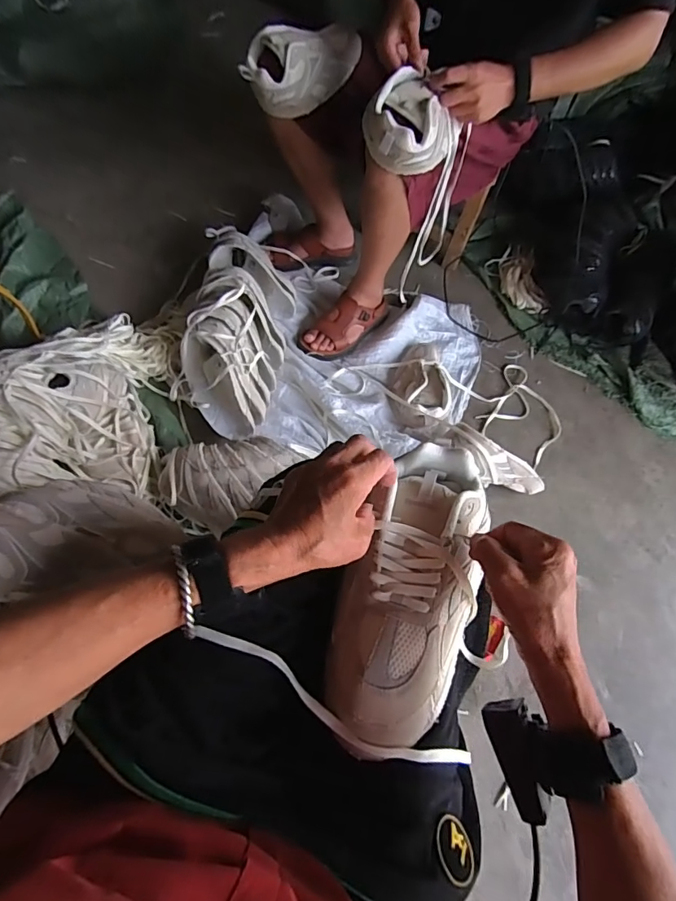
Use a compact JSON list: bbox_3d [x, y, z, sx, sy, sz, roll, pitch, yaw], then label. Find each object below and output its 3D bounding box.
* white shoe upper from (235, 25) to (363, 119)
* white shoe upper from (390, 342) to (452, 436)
[{"bbox_3d":[-0.072,-0.797,0.973,0.273,0.117,0.123,-17,67,-16],"label":"white shoe upper"},{"bbox_3d":[0.218,-0.174,1.208,0.157,0.109,0.275,12,63,-2],"label":"white shoe upper"}]

